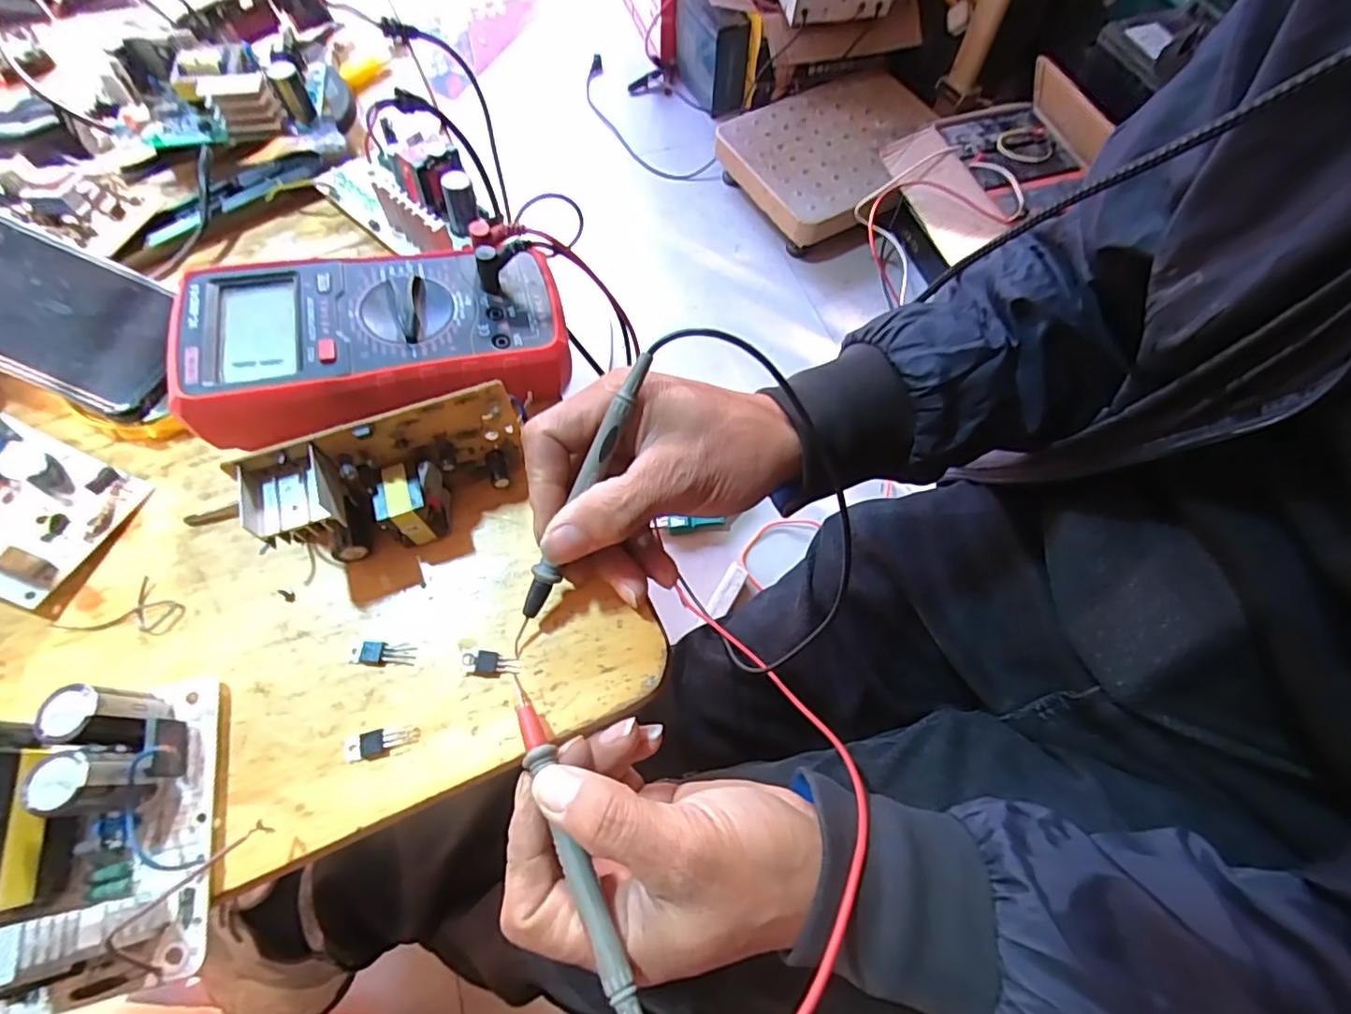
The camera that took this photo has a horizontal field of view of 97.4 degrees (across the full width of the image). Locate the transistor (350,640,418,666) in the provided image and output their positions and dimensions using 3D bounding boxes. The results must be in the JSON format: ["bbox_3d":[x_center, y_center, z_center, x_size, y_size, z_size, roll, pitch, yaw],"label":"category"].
[{"bbox_3d":[-0.135,0.067,0.272,0.029,0.004,0.010,4,66,1],"label":"transistor"}]

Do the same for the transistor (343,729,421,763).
[{"bbox_3d":[-0.127,0.102,0.257,0.030,0.004,0.011,-11,66,-6],"label":"transistor"}]

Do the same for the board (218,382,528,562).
[{"bbox_3d":[-0.126,-0.012,0.270,0.113,0.052,0.034,-19,68,-10],"label":"board"}]

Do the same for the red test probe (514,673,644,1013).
[{"bbox_3d":[-0.041,0.131,0.232,0.012,0.013,0.144,-23,60,-11],"label":"red test probe"}]

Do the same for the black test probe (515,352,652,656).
[{"bbox_3d":[-0.043,0.001,0.263,0.012,0.009,0.147,27,98,11],"label":"black test probe"}]

